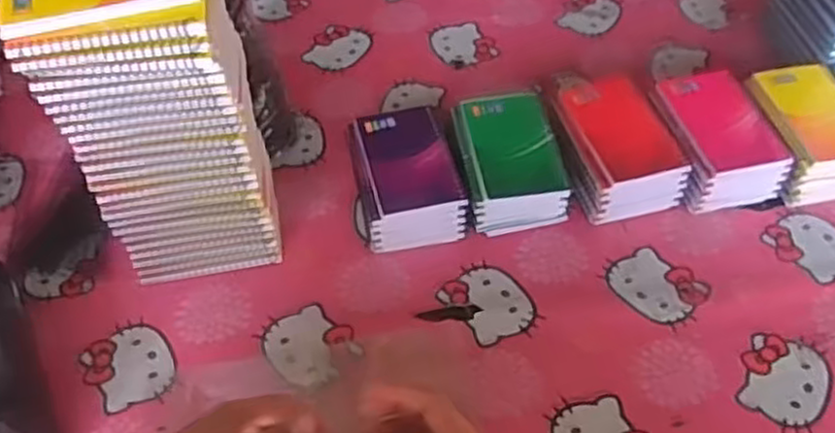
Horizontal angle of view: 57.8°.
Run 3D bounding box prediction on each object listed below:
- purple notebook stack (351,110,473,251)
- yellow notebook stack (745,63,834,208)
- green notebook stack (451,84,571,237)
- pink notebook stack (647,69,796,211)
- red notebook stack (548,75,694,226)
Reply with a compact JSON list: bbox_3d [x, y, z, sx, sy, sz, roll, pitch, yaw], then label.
[{"bbox_3d":[-0.011,-0.036,0.740,0.091,0.066,0.136,-10,51,-6],"label":"purple notebook stack"},{"bbox_3d":[0.397,-0.083,0.764,0.099,0.058,0.138,-8,51,-4],"label":"yellow notebook stack"},{"bbox_3d":[0.089,-0.051,0.745,0.089,0.066,0.131,-8,51,-4],"label":"green notebook stack"},{"bbox_3d":[0.298,-0.076,0.764,0.096,0.060,0.134,-11,51,-6],"label":"pink notebook stack"},{"bbox_3d":[0.196,-0.067,0.759,0.100,0.065,0.138,-15,52,-9],"label":"red notebook stack"}]

